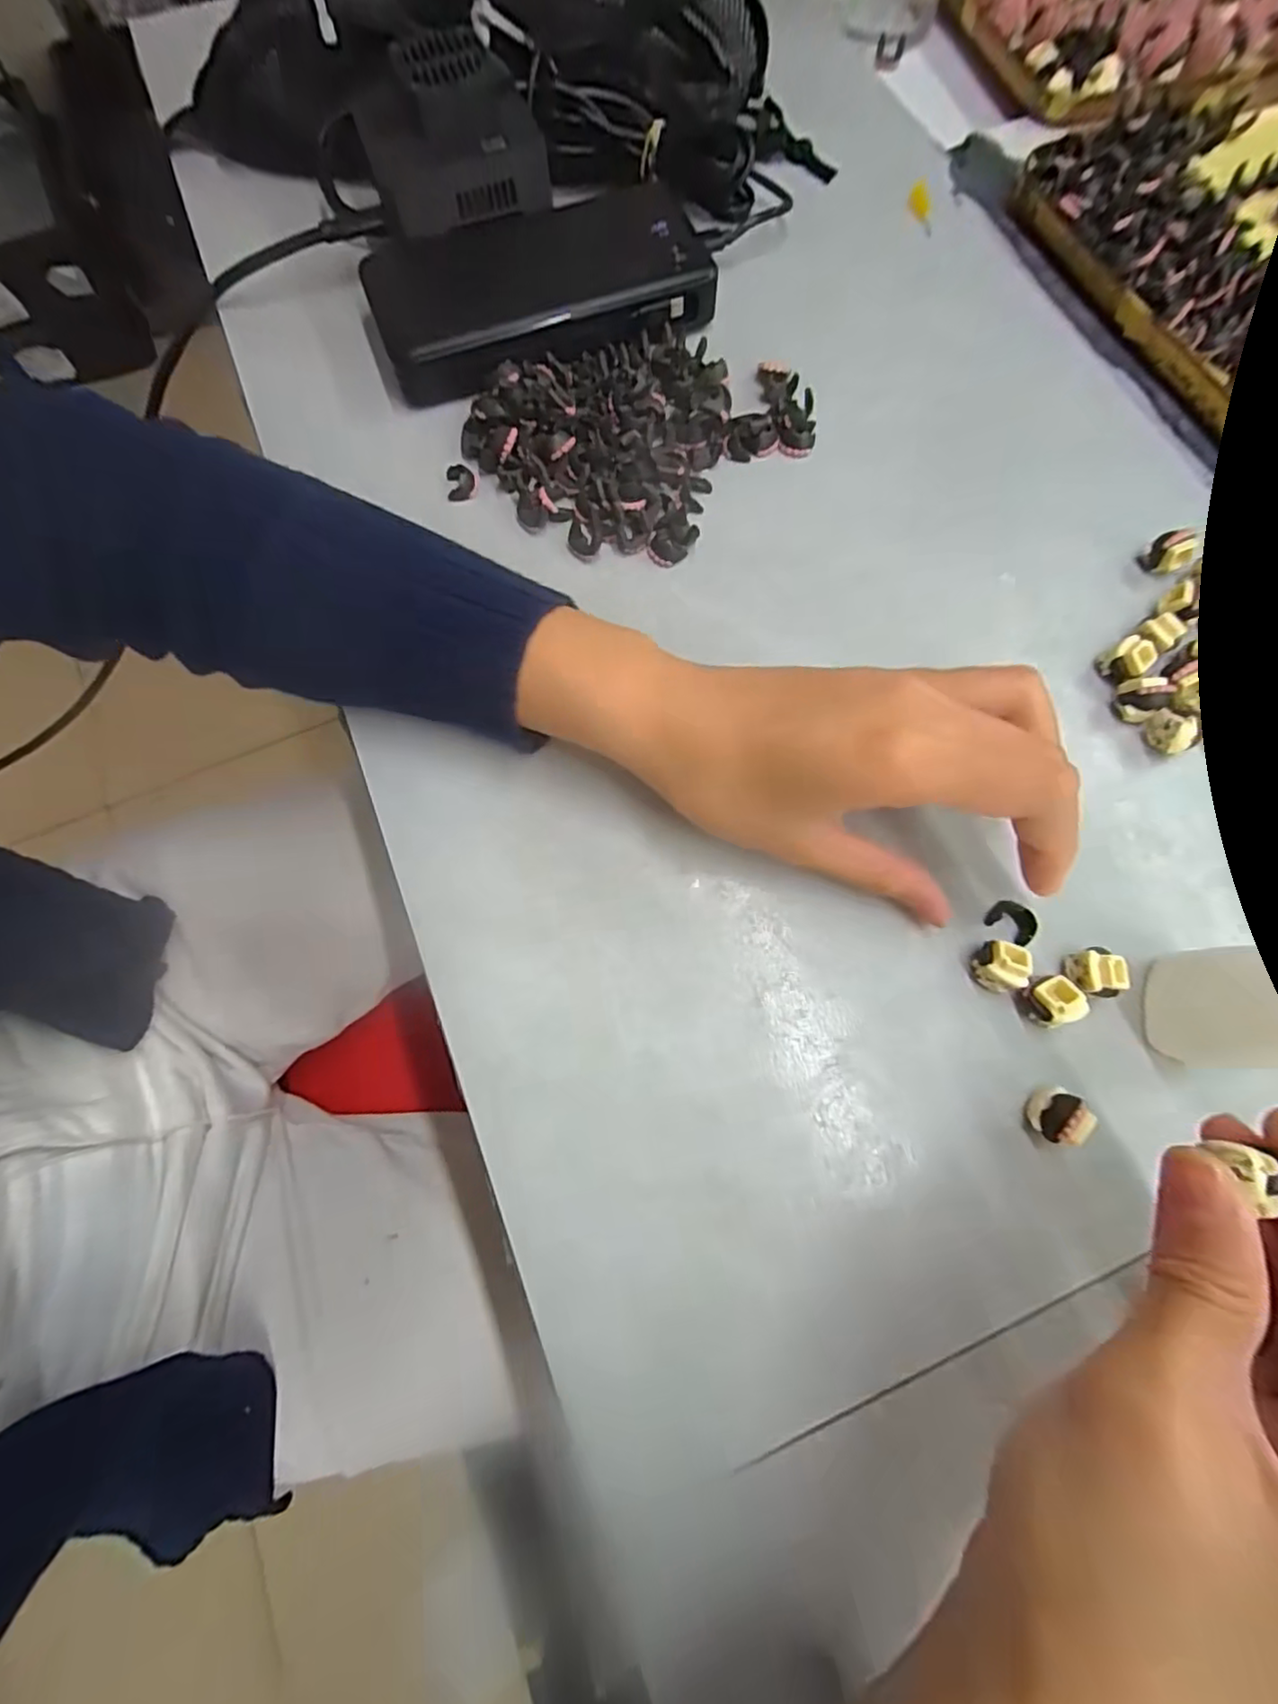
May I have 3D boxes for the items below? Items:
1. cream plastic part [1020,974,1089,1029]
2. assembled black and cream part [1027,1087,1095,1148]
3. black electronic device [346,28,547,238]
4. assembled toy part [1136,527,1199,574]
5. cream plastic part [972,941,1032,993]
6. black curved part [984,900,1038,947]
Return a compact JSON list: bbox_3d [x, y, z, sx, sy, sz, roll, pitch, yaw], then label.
[{"bbox_3d":[0.137,0.050,0.204,0.012,0.015,0.015,-16,73,-4],"label":"cream plastic part"},{"bbox_3d":[0.132,0.083,0.193,0.013,0.014,0.016,35,76,11],"label":"assembled black and cream part"},{"bbox_3d":[-0.090,-0.338,0.286,0.080,0.041,0.078,-17,73,-5],"label":"black electronic device"},{"bbox_3d":[0.219,-0.123,0.253,0.009,0.017,0.015,-37,76,-10],"label":"assembled toy part"},{"bbox_3d":[0.121,0.038,0.207,0.015,0.014,0.015,19,74,6],"label":"cream plastic part"},{"bbox_3d":[0.133,0.024,0.217,0.015,0.006,0.013,41,77,12],"label":"black curved part"}]

